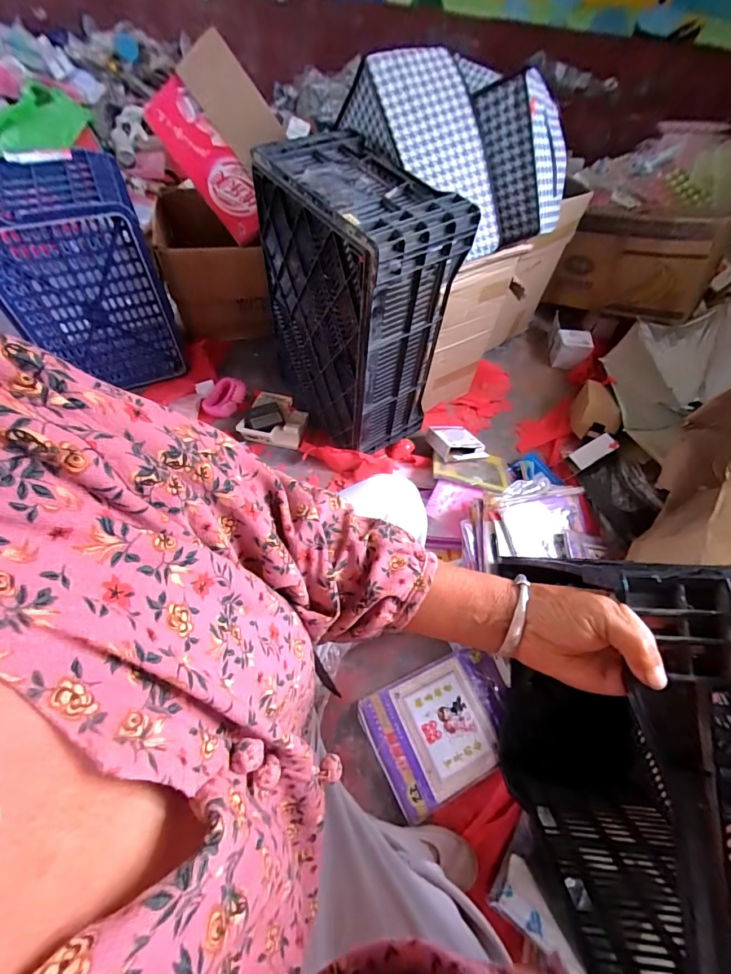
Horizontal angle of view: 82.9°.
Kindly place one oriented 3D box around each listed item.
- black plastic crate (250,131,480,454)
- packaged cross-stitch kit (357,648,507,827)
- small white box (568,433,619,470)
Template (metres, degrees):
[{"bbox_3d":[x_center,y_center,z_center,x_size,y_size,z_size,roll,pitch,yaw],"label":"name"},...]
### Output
[{"bbox_3d":[-0.014,-0.402,0.955,0.302,0.537,0.398,-28,63,-19],"label":"black plastic crate"},{"bbox_3d":[0.151,0.446,0.779,0.276,0.014,0.199,-22,61,-16],"label":"packaged cross-stitch kit"},{"bbox_3d":[0.631,-0.098,1.141,0.131,0.017,0.052,-28,62,-4],"label":"small white box"}]

